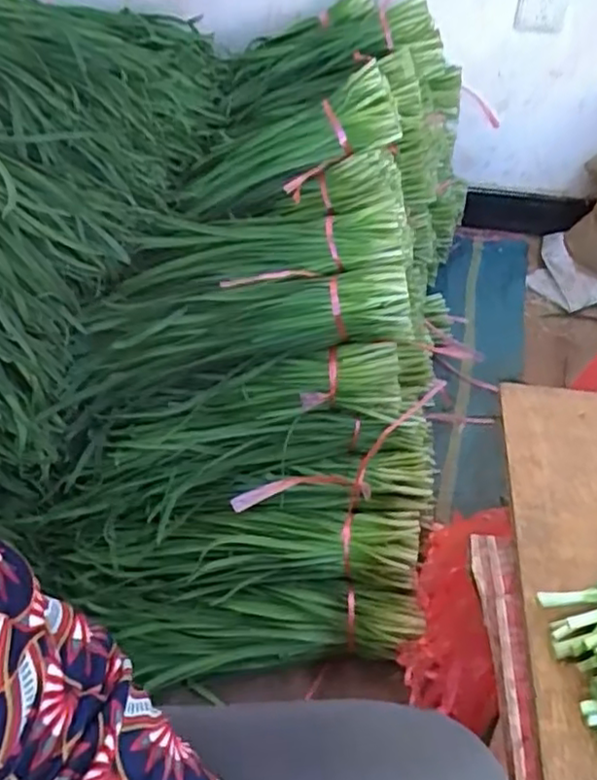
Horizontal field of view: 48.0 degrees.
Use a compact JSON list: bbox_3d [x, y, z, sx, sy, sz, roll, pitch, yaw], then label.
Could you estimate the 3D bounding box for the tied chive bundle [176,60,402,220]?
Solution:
[{"bbox_3d":[-0.016,-0.343,0.980,0.344,0.075,0.111,-26,48,0],"label":"tied chive bundle"}]

